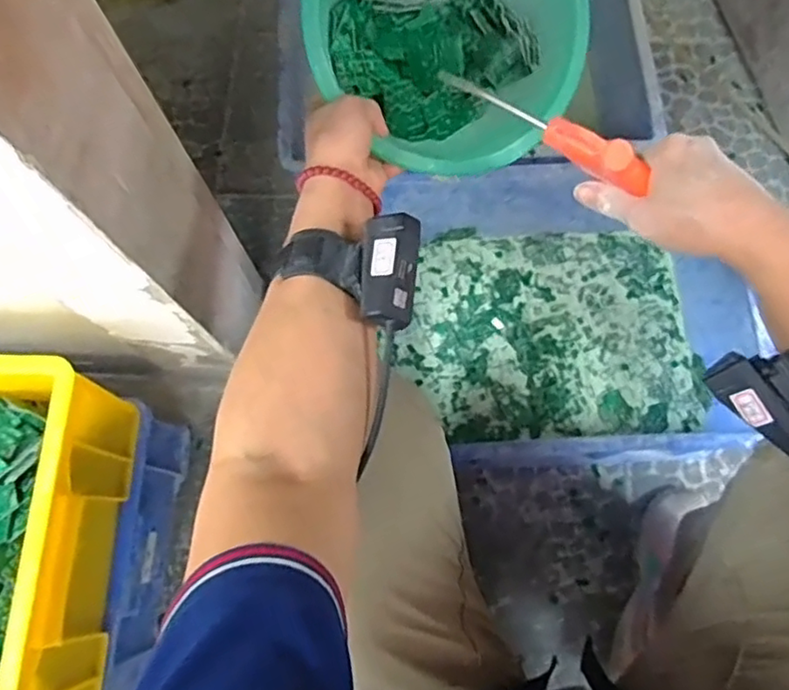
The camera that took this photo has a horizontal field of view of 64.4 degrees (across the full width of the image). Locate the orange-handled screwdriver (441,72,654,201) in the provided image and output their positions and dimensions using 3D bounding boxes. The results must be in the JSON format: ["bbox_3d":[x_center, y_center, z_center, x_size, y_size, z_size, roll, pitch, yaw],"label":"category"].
[{"bbox_3d":[0.101,-0.153,0.430,0.161,0.034,0.018,36,77,16],"label":"orange-handled screwdriver"}]

